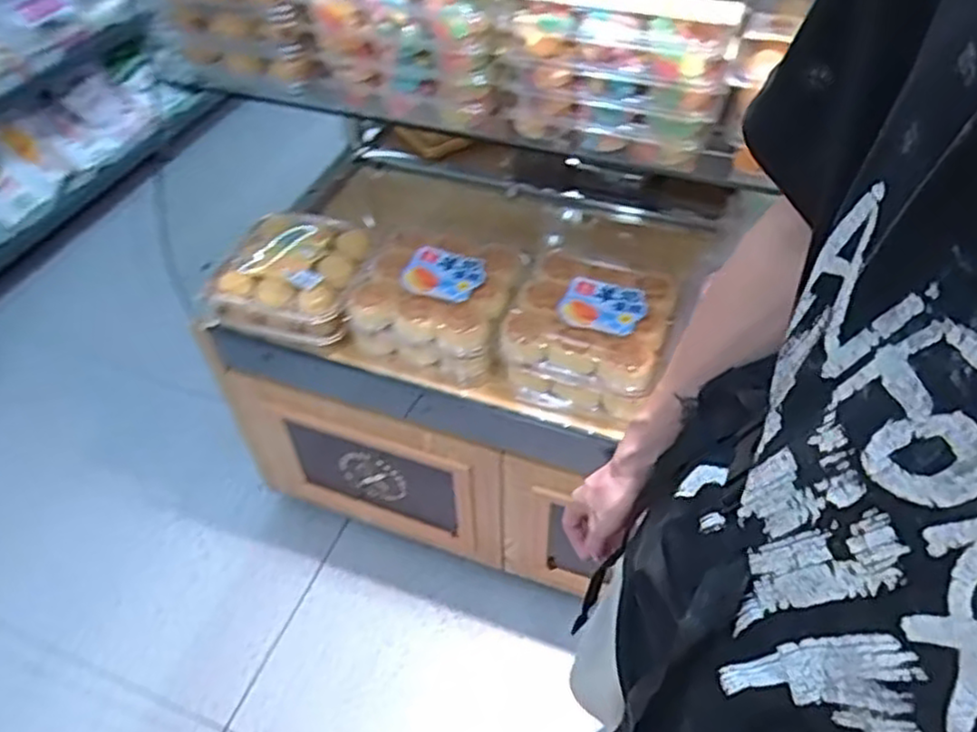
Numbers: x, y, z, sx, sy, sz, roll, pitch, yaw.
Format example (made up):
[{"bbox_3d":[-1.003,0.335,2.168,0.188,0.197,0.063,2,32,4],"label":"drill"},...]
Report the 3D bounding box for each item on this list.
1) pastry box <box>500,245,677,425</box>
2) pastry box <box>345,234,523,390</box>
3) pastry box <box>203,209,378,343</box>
[{"bbox_3d":[0.140,-0.045,0.992,0.201,0.121,0.219,13,50,13],"label":"pastry box"},{"bbox_3d":[-0.071,-0.094,1.026,0.200,0.105,0.198,13,50,12],"label":"pastry box"},{"bbox_3d":[-0.276,-0.148,1.054,0.194,0.073,0.221,9,49,9],"label":"pastry box"}]

